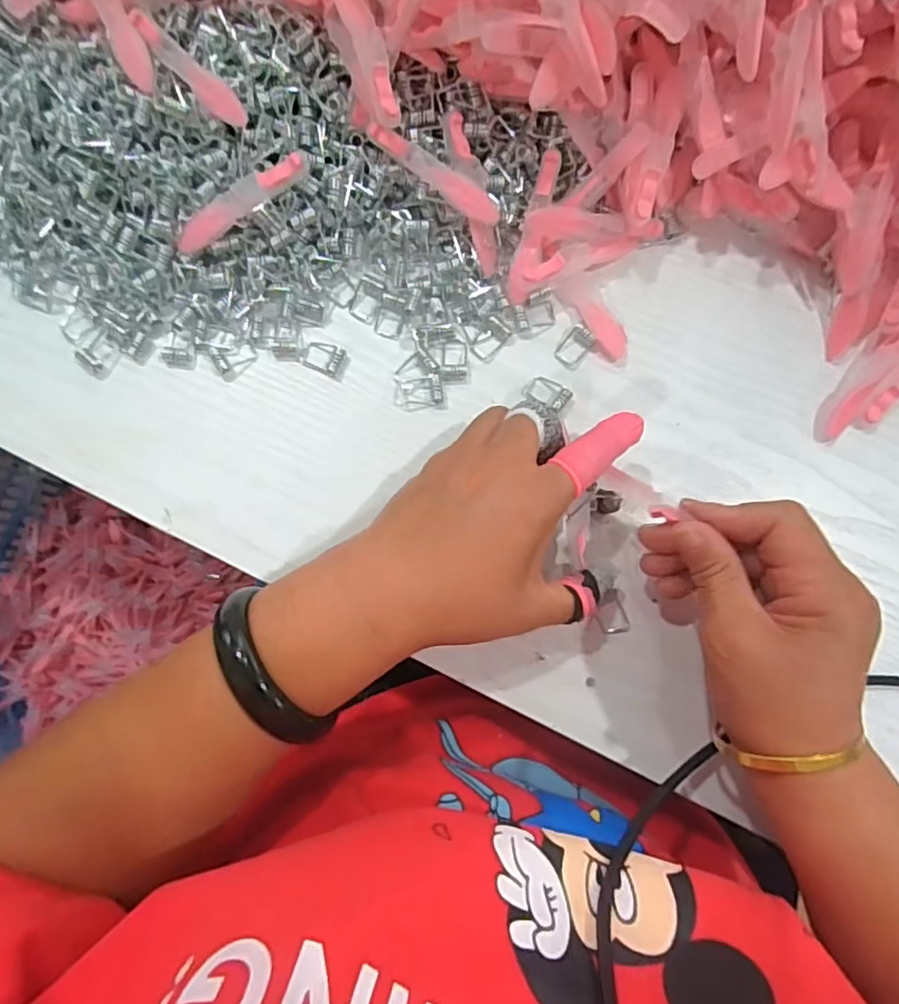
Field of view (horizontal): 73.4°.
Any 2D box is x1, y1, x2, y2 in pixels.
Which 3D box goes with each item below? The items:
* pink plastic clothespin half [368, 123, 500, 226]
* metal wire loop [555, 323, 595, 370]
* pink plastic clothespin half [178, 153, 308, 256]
[{"bbox_3d":[-0.008,-0.169,0.307,0.077,0.009,0.012,36,84,5],"label":"pink plastic clothespin half"},{"bbox_3d":[0.067,-0.084,0.323,0.015,0.006,0.021,38,84,5],"label":"metal wire loop"},{"bbox_3d":[-0.107,-0.152,0.305,0.078,0.014,0.016,-24,82,17],"label":"pink plastic clothespin half"}]

